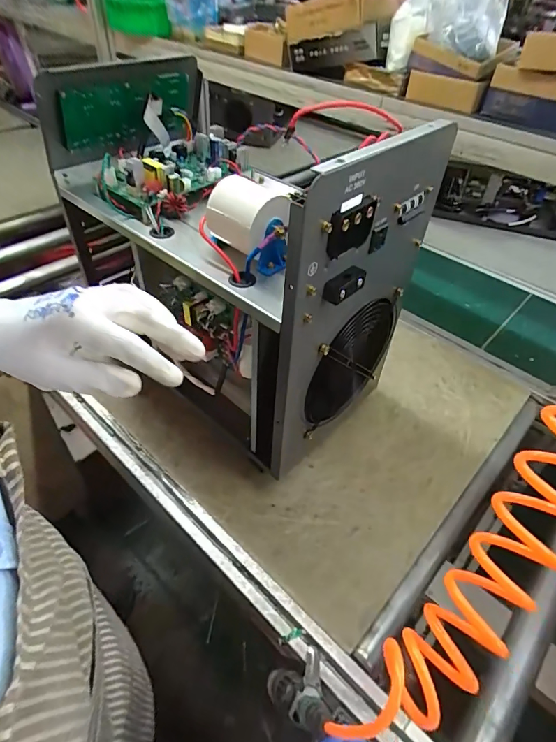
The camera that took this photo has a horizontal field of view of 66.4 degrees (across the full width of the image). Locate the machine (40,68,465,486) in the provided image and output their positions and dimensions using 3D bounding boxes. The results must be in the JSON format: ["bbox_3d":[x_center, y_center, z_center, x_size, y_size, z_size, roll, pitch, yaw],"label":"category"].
[{"bbox_3d":[-0.078,-0.167,0.628,0.490,0.409,0.241,35,53,27],"label":"machine"}]

